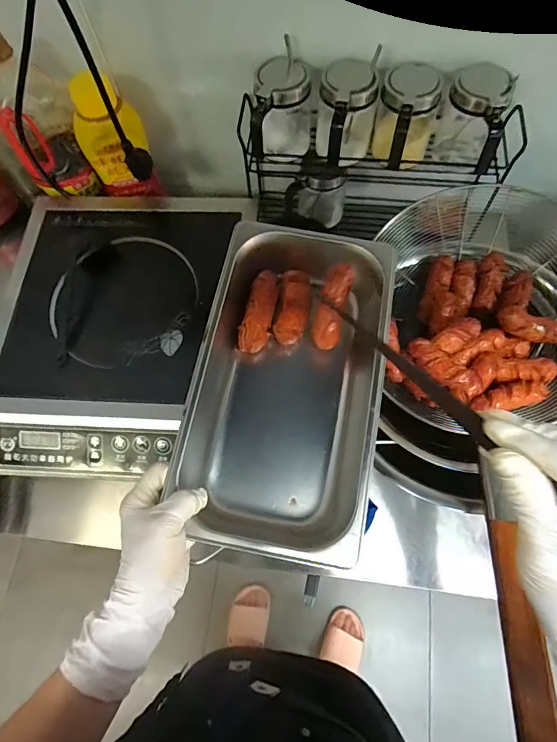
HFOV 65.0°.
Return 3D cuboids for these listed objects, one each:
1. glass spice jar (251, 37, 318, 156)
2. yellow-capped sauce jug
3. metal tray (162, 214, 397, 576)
[{"bbox_3d":[0.008,-0.341,0.582,0.076,0.101,0.087,6,69,5],"label":"glass spice jar"},{"bbox_3d":[-0.236,-0.332,0.656,0.077,0.188,0.066,14,70,8],"label":"yellow-capped sauce jug"},{"bbox_3d":[0.012,0.012,0.446,0.171,0.075,0.320,9,70,6],"label":"metal tray"}]

